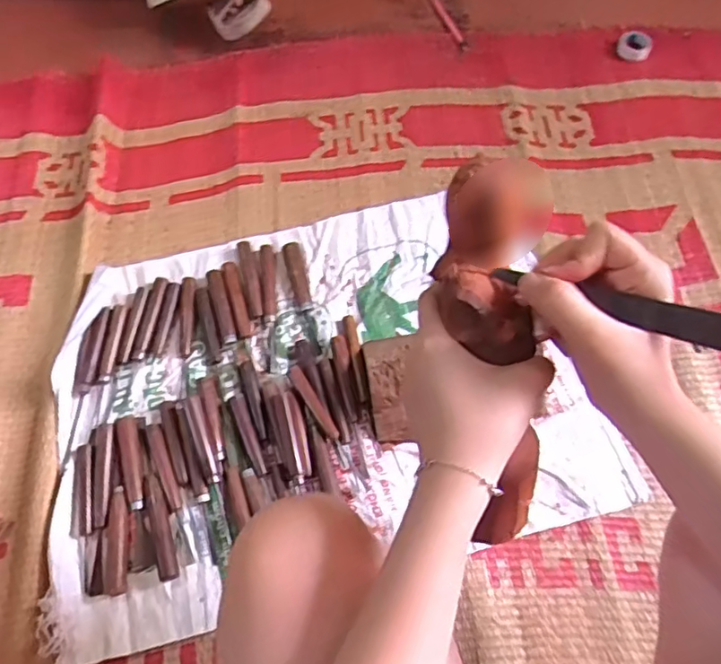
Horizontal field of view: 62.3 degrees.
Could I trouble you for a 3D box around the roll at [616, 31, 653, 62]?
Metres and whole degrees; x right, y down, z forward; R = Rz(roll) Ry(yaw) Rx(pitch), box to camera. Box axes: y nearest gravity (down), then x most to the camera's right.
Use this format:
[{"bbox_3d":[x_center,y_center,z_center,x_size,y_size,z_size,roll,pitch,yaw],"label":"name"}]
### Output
[{"bbox_3d":[0.424,-0.443,0.922,0.051,0.025,0.051,0,66,1],"label":"roll"}]

